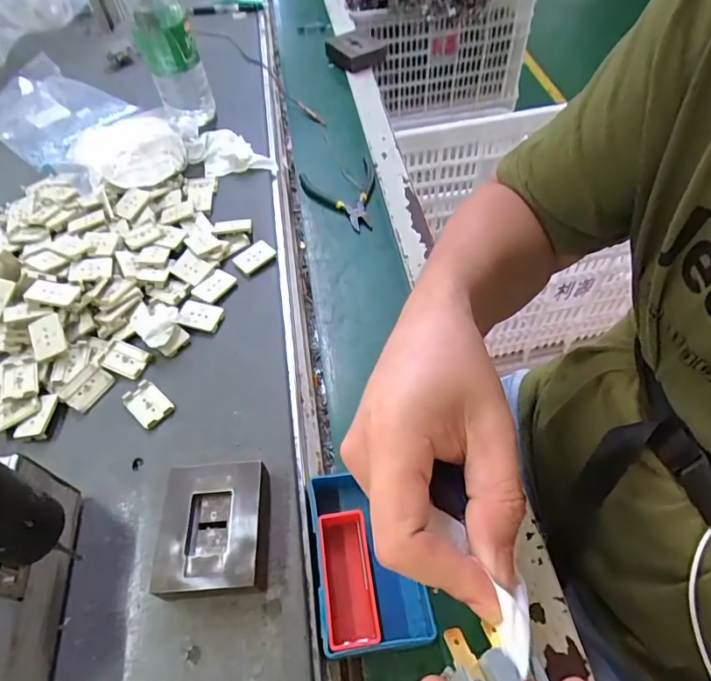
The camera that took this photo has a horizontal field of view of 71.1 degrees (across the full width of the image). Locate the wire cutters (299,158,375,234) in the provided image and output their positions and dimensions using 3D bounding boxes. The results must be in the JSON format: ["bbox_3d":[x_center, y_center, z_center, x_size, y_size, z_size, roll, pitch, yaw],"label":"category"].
[{"bbox_3d":[-0.009,-0.174,0.596,0.091,0.013,0.119,-17,54,-9],"label":"wire cutters"}]

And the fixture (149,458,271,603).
[{"bbox_3d":[-0.093,0.126,0.333,0.068,0.030,0.082,-5,53,0],"label":"fixture"}]

